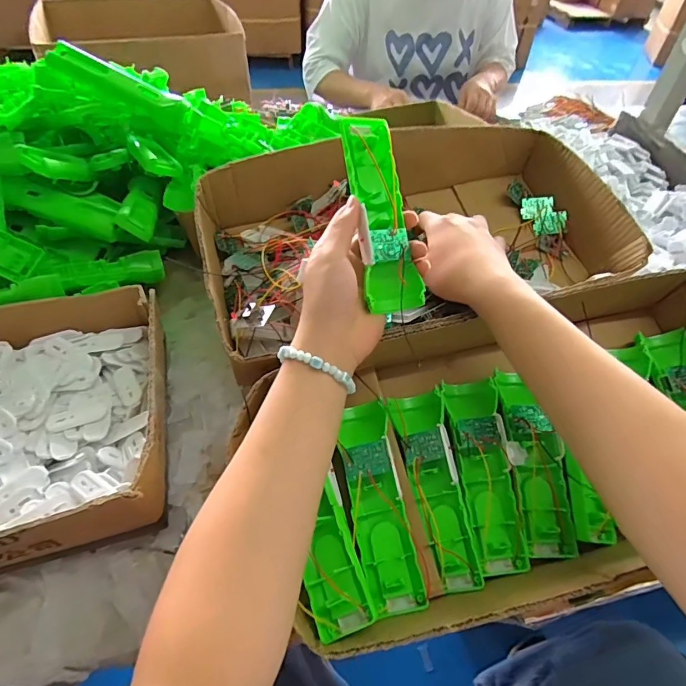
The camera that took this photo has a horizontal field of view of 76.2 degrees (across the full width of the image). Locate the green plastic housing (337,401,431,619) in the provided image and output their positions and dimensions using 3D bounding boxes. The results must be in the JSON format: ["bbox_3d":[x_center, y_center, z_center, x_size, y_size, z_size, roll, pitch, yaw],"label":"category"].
[{"bbox_3d":[0.027,0.127,0.352,0.042,0.029,0.158,-8,70,-10],"label":"green plastic housing"}]

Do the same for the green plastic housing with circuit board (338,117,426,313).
[{"bbox_3d":[0.031,-0.108,0.360,0.044,0.025,0.164,-10,84,-12],"label":"green plastic housing with circuit board"}]

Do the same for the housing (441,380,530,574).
[{"bbox_3d":[0.121,0.109,0.374,0.045,0.030,0.155,-3,69,-6],"label":"housing"}]

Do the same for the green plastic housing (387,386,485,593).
[{"bbox_3d":[0.078,0.119,0.368,0.043,0.031,0.157,-8,68,-11],"label":"green plastic housing"}]

